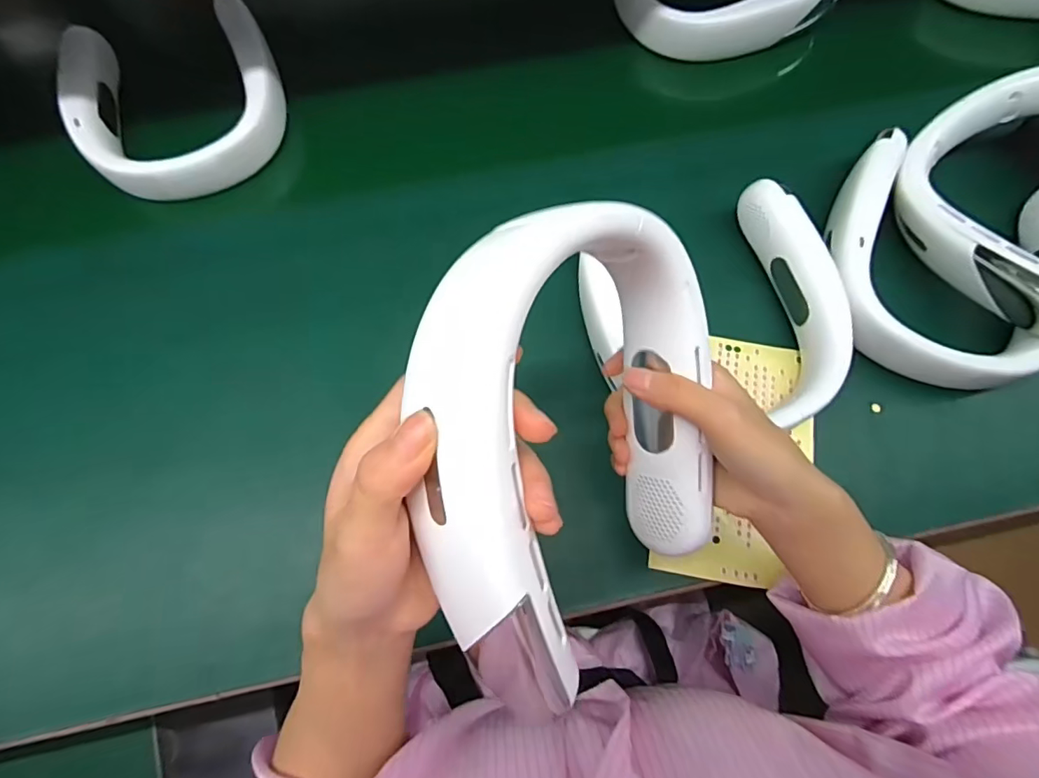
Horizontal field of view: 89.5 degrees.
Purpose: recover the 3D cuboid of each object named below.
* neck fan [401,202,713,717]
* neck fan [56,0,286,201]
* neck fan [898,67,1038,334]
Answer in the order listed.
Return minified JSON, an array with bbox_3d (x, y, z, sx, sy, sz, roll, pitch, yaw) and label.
[{"bbox_3d":[0.031,0.018,0.239,0.187,0.046,0.186,-22,108,-45],"label":"neck fan"},{"bbox_3d":[-0.317,-0.273,0.498,0.187,0.044,0.209,-21,74,-6],"label":"neck fan"},{"bbox_3d":[0.396,-0.156,0.376,0.164,0.095,0.192,-31,76,-9],"label":"neck fan"}]

